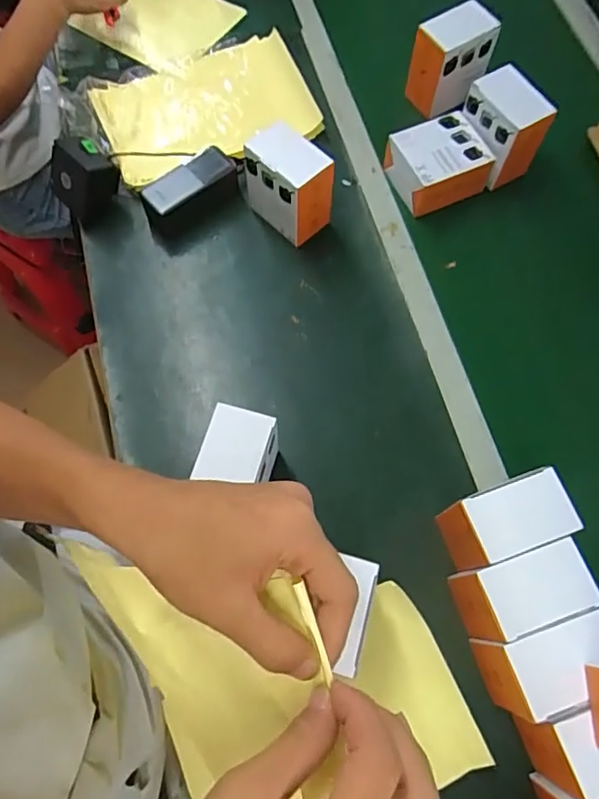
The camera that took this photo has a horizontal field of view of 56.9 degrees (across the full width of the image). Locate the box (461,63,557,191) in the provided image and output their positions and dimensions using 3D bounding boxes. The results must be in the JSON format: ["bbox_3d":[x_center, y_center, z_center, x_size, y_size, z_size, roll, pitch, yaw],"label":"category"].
[{"bbox_3d":[0.272,-0.368,0.746,0.064,0.107,0.109,-28,72,-10],"label":"box"}]

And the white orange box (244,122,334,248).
[{"bbox_3d":[-0.019,-0.280,0.717,0.069,0.126,0.110,-42,75,-15],"label":"white orange box"}]

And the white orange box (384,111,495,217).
[{"bbox_3d":[0.191,-0.327,0.768,0.114,0.067,0.104,-20,70,-8],"label":"white orange box"}]

